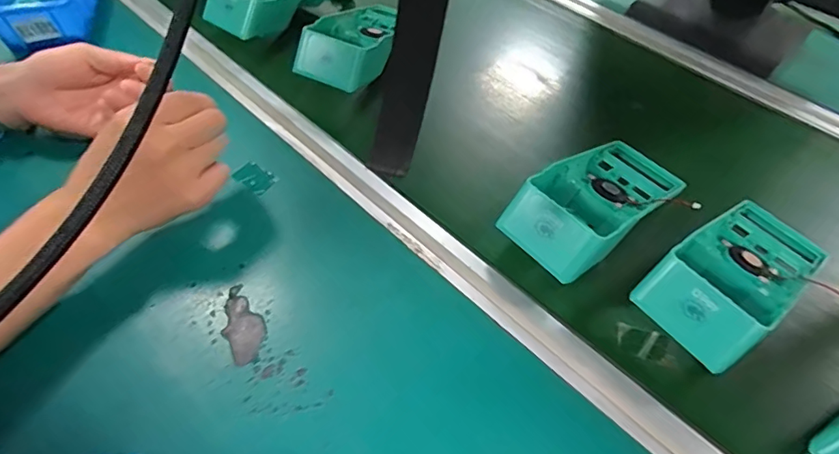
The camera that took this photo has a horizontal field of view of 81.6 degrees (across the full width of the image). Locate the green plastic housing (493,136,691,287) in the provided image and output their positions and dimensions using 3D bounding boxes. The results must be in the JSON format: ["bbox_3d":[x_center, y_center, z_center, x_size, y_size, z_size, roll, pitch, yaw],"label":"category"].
[{"bbox_3d":[0.159,-0.027,0.427,0.191,0.049,0.087,-34,62,-25],"label":"green plastic housing"}]

